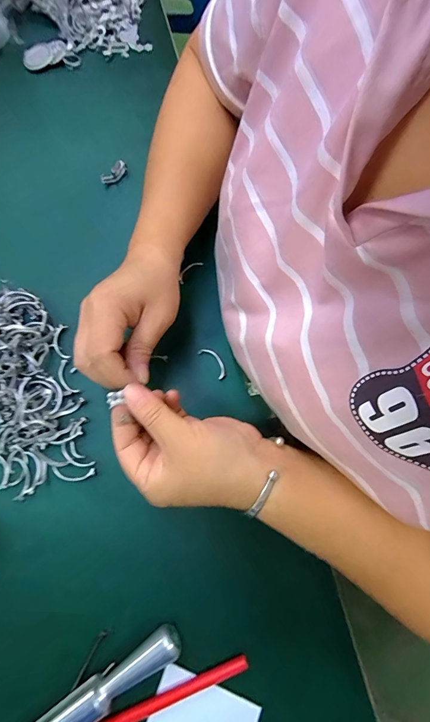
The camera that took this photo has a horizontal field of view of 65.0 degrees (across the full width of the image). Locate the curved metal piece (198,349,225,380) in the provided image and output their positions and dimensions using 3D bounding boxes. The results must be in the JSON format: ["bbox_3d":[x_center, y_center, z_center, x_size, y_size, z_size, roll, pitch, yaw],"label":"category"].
[{"bbox_3d":[-0.002,0.000,0.324,0.013,0.004,0.035,-43,74,7],"label":"curved metal piece"}]

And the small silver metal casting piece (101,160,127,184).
[{"bbox_3d":[-0.113,-0.211,0.380,0.034,0.007,0.017,-40,78,-13],"label":"small silver metal casting piece"}]

